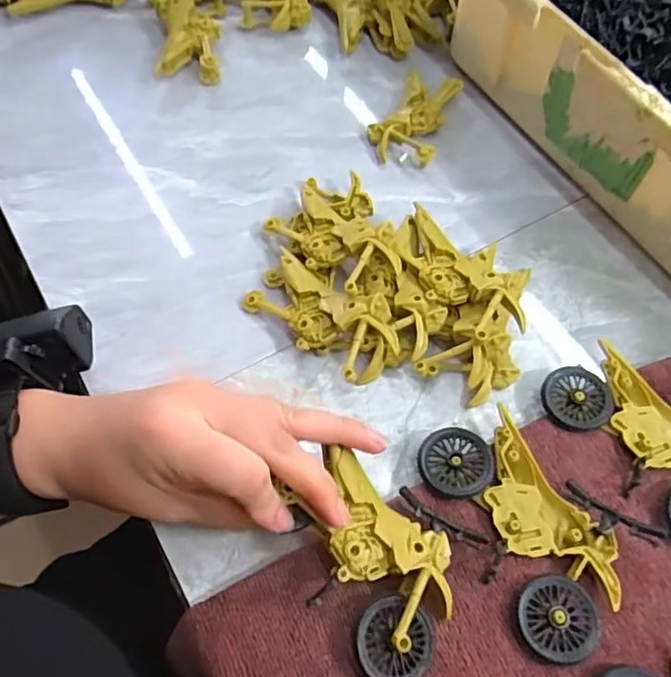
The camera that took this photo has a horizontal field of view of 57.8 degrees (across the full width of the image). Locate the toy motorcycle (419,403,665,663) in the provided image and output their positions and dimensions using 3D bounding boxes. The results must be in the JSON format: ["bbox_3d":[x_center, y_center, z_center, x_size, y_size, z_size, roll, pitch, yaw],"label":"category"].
[{"bbox_3d":[0.092,0.089,0.303,0.074,0.021,0.113,-37,68,-23],"label":"toy motorcycle"}]

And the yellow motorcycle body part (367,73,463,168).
[{"bbox_3d":[0.059,-0.168,0.459,0.050,0.018,0.089,19,59,7],"label":"yellow motorcycle body part"}]

